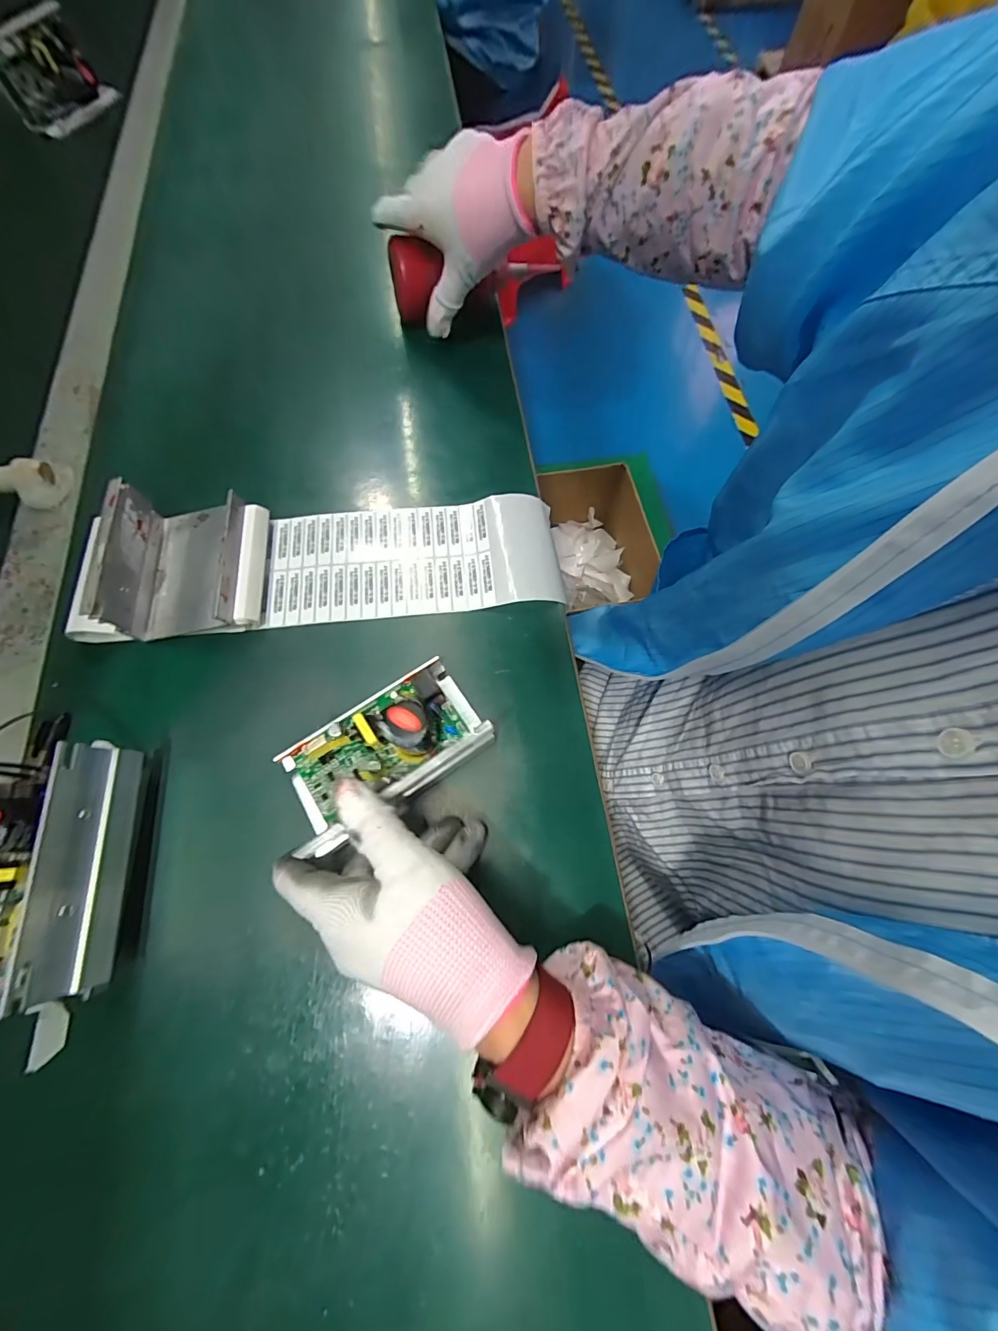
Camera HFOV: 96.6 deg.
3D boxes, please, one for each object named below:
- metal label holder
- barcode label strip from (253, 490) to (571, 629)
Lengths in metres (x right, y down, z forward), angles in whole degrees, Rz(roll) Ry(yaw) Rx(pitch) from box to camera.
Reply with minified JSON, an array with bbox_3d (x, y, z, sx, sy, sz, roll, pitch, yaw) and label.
[{"bbox_3d":[-0.258,-0.079,0.339,0.138,0.055,0.115,-7,70,-3],"label":"metal label holder"},{"bbox_3d":[-0.071,-0.090,0.367,0.236,0.011,0.102,-4,70,-2],"label":"barcode label strip"}]

